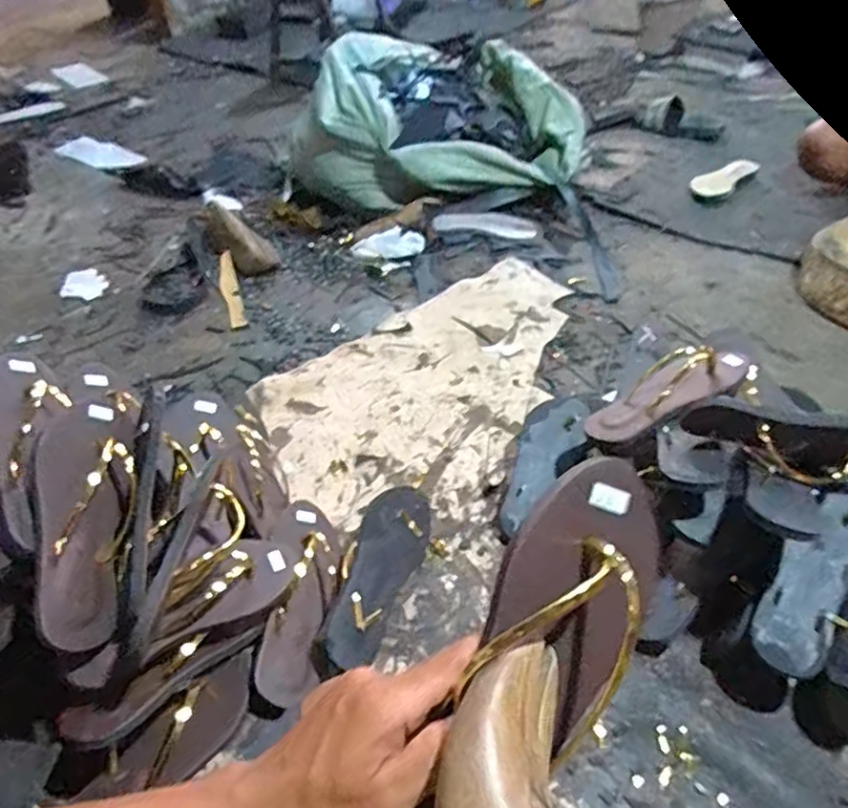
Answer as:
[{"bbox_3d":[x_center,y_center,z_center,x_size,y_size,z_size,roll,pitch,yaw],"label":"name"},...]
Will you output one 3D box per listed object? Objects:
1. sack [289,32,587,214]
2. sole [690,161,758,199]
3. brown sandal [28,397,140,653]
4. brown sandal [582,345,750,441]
[{"bbox_3d":[0.009,-0.656,1.507,0.672,0.252,0.403,-4,44,-1],"label":"sack"},{"bbox_3d":[0.705,-0.537,1.511,0.210,0.019,0.088,-36,53,-29],"label":"sole"},{"bbox_3d":[-0.315,0.104,0.605,0.048,0.085,0.240,-24,67,36],"label":"brown sandal"},{"bbox_3d":[0.300,-0.020,0.792,0.222,0.059,0.071,-28,48,-5],"label":"brown sandal"}]

